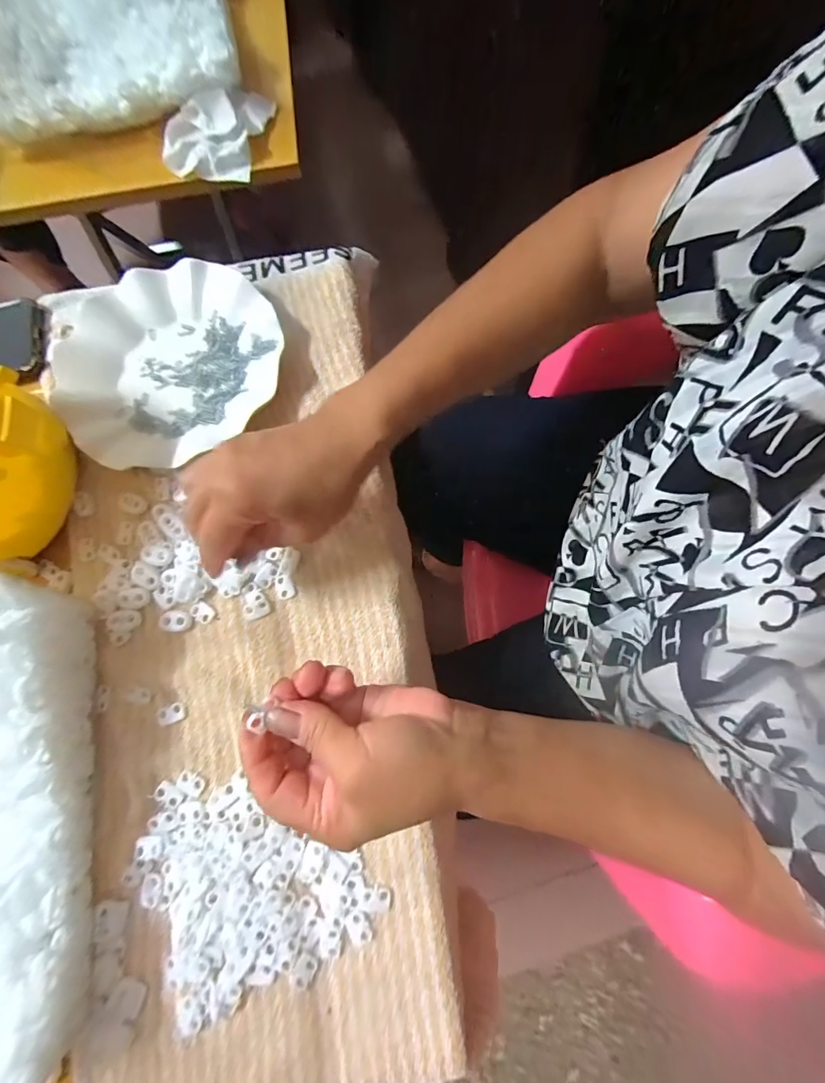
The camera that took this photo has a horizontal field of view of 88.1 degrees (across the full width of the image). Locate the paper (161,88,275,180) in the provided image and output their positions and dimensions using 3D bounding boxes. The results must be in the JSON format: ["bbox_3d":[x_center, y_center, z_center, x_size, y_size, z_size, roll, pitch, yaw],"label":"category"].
[{"bbox_3d":[-0.196,-0.410,0.419,0.090,0.030,0.112,10,76,2],"label":"paper"}]

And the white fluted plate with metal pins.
[{"bbox_3d":[-0.200,-0.152,0.349,0.176,0.017,0.179,0,76,0],"label":"white fluted plate with metal pins"}]

